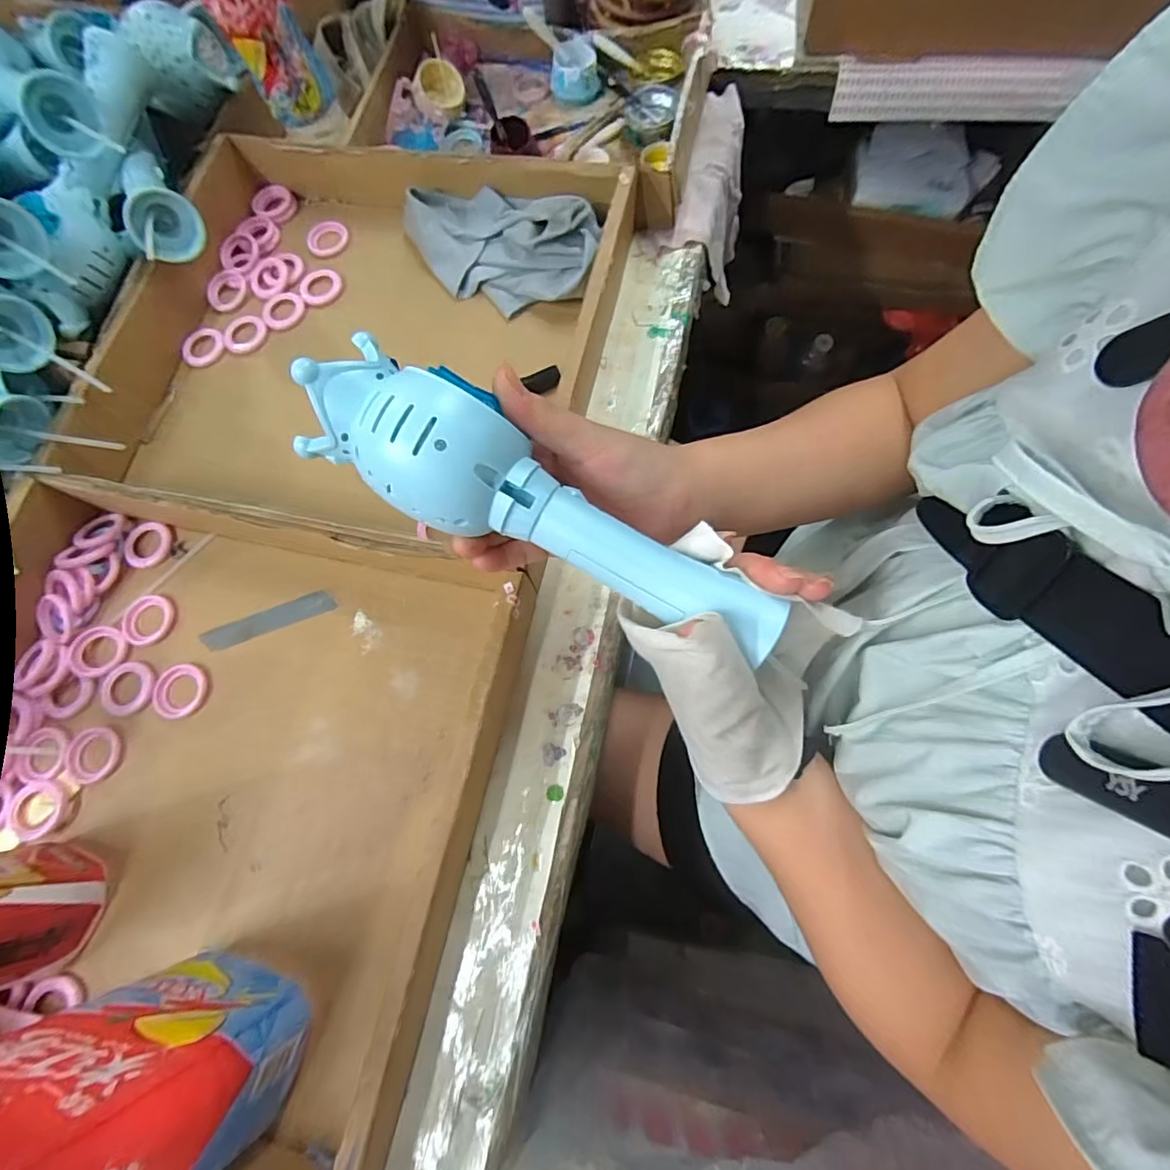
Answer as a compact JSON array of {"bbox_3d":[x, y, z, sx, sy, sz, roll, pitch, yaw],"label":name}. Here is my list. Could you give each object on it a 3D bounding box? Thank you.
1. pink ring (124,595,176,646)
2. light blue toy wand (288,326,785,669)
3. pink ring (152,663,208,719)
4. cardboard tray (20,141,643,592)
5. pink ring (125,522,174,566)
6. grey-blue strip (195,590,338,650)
[{"bbox_3d":[-0.322,0.026,0.404,0.036,0.004,0.037,-1,73,4],"label":"pink ring"},{"bbox_3d":[-0.018,-0.035,0.245,0.224,0.042,0.061,28,78,-4],"label":"light blue toy wand"},{"bbox_3d":[-0.286,0.074,0.386,0.039,0.004,0.037,-1,73,4],"label":"pink ring"},{"bbox_3d":[-0.181,-0.198,0.445,0.383,0.073,0.349,10,74,7],"label":"cardboard tray"},{"bbox_3d":[-0.337,-0.031,0.423,0.041,0.004,0.036,11,75,7],"label":"pink ring"},{"bbox_3d":[-0.230,0.026,0.400,0.097,0.004,0.019,-20,68,-1],"label":"grey-blue strip"}]

